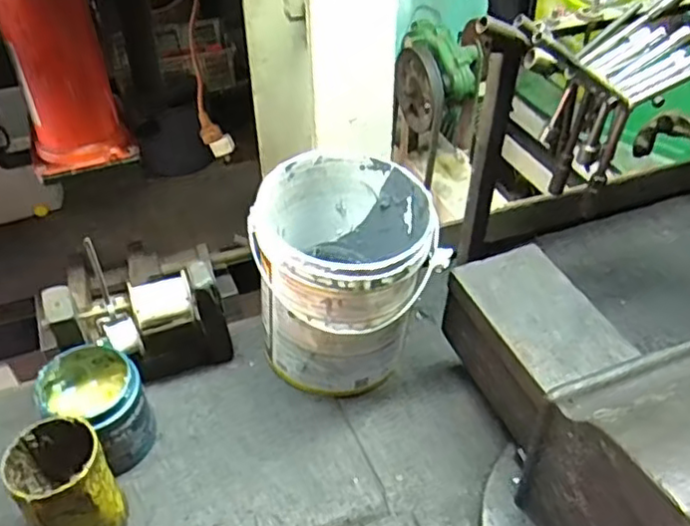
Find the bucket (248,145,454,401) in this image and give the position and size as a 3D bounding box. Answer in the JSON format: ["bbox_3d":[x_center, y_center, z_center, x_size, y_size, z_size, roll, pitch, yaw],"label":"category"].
[{"bbox_3d":[-0.004,0.018,0.703,0.169,0.209,0.175,0,42,0],"label":"bucket"}]

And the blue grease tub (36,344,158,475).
[{"bbox_3d":[-0.238,0.140,0.644,0.092,0.103,0.090,0,42,0],"label":"blue grease tub"}]

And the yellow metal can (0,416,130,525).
[{"bbox_3d":[-0.241,0.195,0.573,0.070,0.113,0.084,-28,49,-28],"label":"yellow metal can"}]

